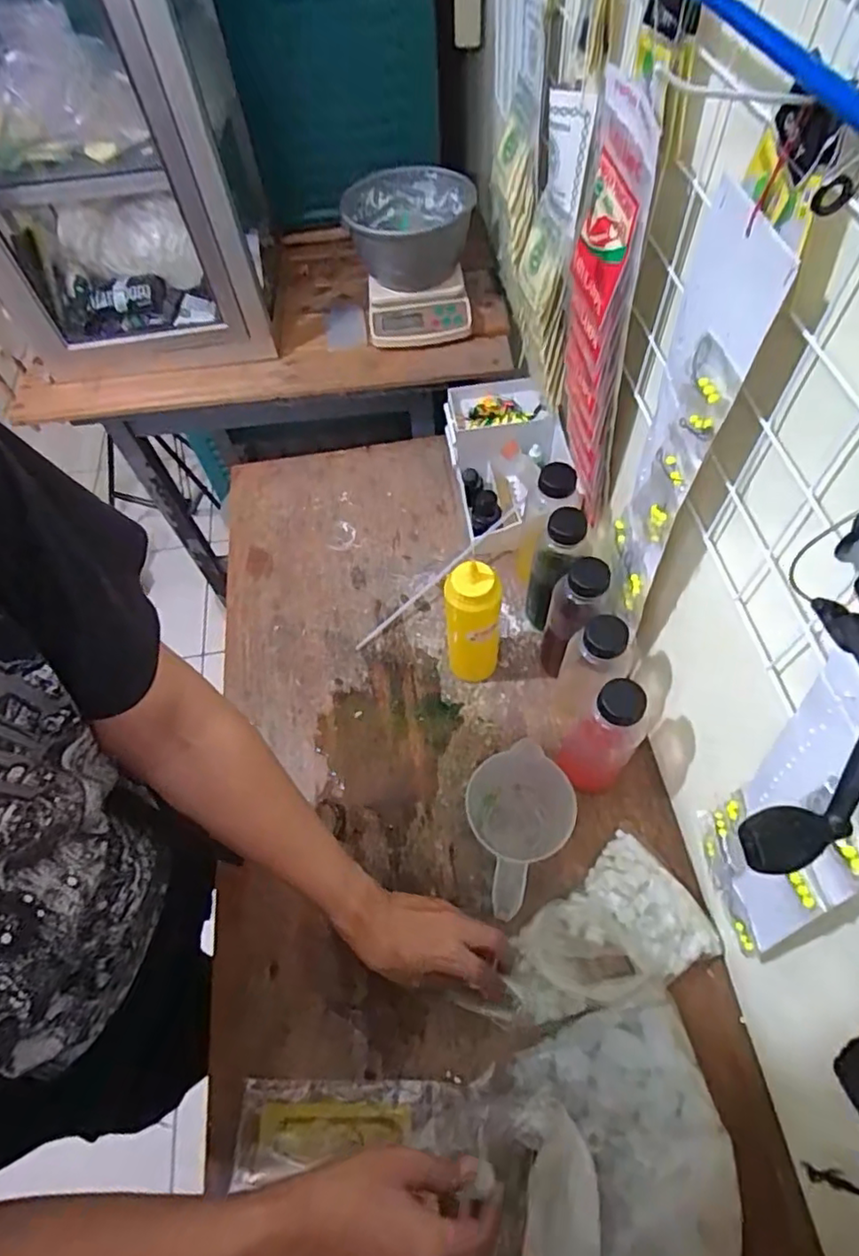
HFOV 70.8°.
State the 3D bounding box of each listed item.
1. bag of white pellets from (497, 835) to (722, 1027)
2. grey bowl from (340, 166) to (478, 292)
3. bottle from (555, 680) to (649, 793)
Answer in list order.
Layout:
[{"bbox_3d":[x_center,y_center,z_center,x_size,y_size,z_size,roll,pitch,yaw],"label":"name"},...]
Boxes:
[{"bbox_3d":[0.164,0.303,0.582,0.199,0.045,0.125,-32,63,-15],"label":"bag of white pellets"},{"bbox_3d":[-0.027,-0.618,0.942,0.199,0.095,0.175,-2,60,2],"label":"grey bowl"},{"bbox_3d":[0.170,0.120,0.602,0.058,0.187,0.052,-37,65,-17],"label":"bottle"}]

